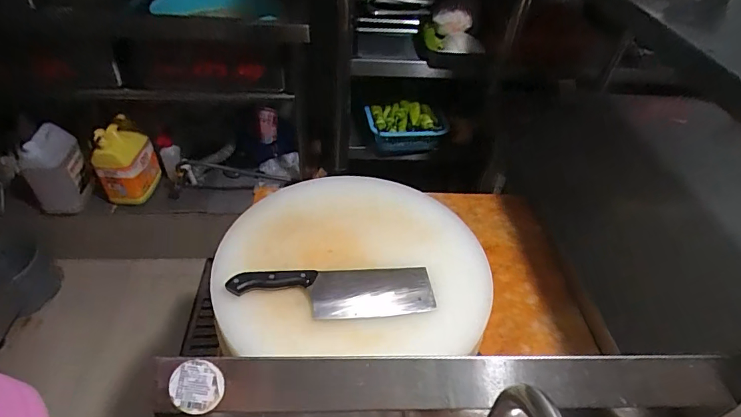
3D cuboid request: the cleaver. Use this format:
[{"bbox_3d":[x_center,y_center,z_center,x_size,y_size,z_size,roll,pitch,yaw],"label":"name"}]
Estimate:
[{"bbox_3d":[-0.050,0.115,0.609,0.275,0.029,0.075,-2,43,-8],"label":"cleaver"}]

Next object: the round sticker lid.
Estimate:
[{"bbox_3d":[-0.160,0.164,0.401,0.047,0.049,0.004,9,-1,-3],"label":"round sticker lid"}]

